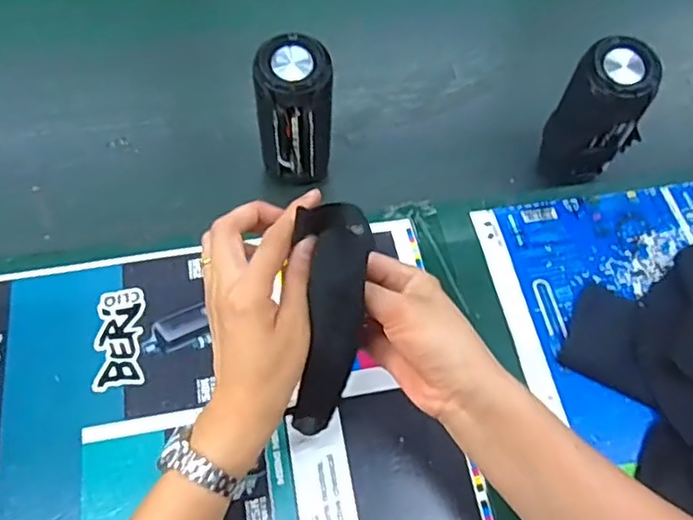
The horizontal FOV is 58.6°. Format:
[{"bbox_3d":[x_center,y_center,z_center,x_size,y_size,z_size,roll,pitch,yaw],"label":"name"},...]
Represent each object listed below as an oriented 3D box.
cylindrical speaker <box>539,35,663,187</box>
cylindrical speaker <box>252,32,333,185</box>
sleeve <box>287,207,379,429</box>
[{"bbox_3d":[0.221,-0.124,0.561,0.060,0.141,0.071,-28,66,-16],"label":"cylindrical speaker"},{"bbox_3d":[-0.047,-0.121,0.540,0.064,0.142,0.051,3,61,0],"label":"cylindrical speaker"},{"bbox_3d":[-0.013,0.043,0.411,0.047,0.165,0.025,8,21,2],"label":"sleeve"}]

